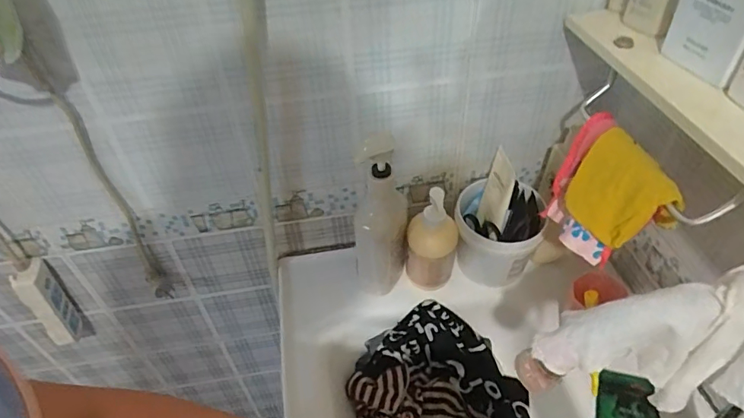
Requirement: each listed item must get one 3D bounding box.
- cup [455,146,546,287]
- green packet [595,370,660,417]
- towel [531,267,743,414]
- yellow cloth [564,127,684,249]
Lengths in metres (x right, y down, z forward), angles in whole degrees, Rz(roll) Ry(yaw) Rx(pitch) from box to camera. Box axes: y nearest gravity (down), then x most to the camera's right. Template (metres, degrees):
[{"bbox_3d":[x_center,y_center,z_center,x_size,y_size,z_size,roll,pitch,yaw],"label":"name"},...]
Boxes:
[{"bbox_3d":[0.183,0.017,0.680,0.112,0.179,0.120,-2,44,2],"label":"cup"},{"bbox_3d":[0.311,0.235,0.576,0.070,0.019,0.078,11,45,16],"label":"green packet"},{"bbox_3d":[0.210,0.107,0.351,0.162,0.093,0.038,-18,11,30],"label":"towel"},{"bbox_3d":[0.241,-0.017,0.465,0.035,0.086,0.092,11,34,-35],"label":"yellow cloth"}]

